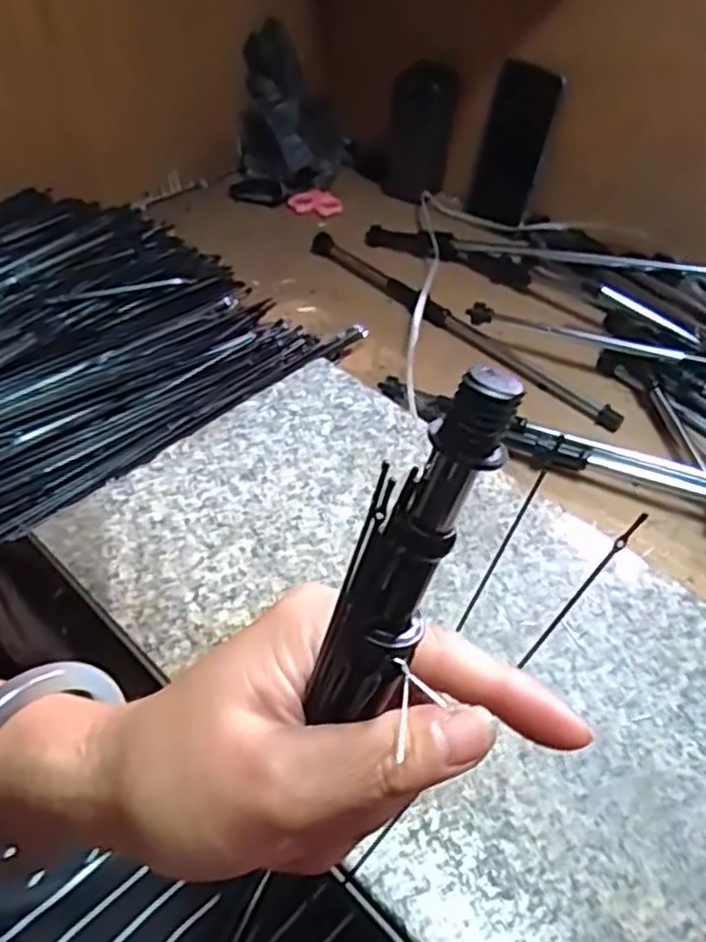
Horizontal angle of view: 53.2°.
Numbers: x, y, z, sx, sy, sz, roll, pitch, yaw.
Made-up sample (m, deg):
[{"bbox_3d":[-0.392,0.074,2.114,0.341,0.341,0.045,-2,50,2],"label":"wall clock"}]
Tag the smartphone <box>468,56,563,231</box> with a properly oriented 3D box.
[{"bbox_3d":[0.161,-0.330,0.718,0.072,0.145,0.013,36,48,26],"label":"smartphone"}]

